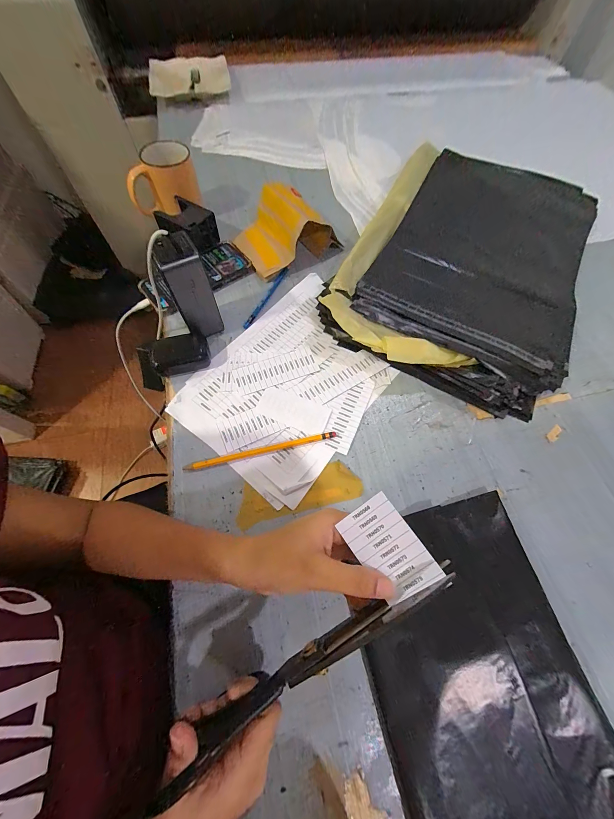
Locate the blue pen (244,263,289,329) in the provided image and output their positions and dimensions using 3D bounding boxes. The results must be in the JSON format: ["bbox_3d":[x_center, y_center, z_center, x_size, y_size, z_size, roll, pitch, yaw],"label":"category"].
[{"bbox_3d":[-0.062,-0.181,0.460,0.011,0.006,0.138,25,67,9],"label":"blue pen"}]

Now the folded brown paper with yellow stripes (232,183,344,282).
[{"bbox_3d":[-0.032,-0.304,0.479,0.151,0.090,0.109,-30,70,-14],"label":"folded brown paper with yellow stripes"}]

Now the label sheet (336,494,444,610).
[{"bbox_3d":[0.057,0.098,0.206,0.043,0.004,0.064,-39,71,7],"label":"label sheet"}]

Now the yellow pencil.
[{"bbox_3d":[-0.054,0.050,0.359,0.183,0.007,0.008,-12,66,-7],"label":"yellow pencil"}]

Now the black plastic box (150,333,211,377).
[{"bbox_3d":[-0.173,-0.076,0.404,0.073,0.025,0.049,-13,66,-7],"label":"black plastic box"}]

